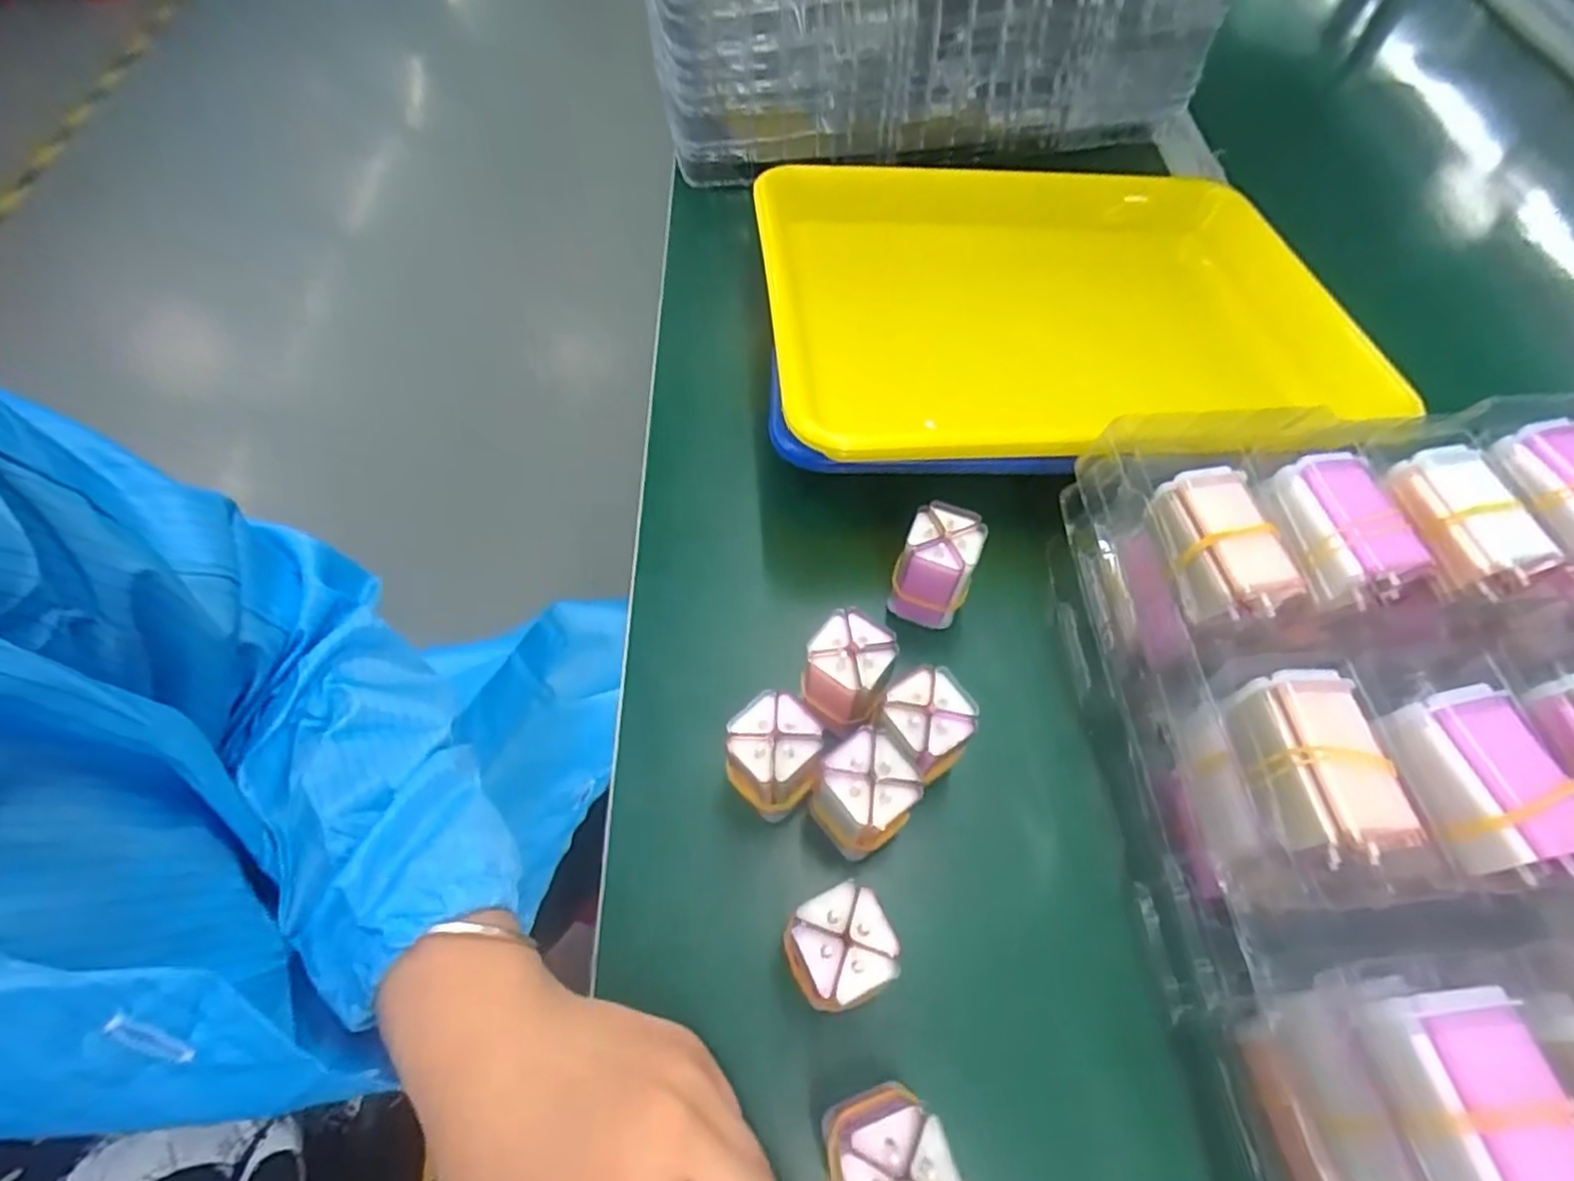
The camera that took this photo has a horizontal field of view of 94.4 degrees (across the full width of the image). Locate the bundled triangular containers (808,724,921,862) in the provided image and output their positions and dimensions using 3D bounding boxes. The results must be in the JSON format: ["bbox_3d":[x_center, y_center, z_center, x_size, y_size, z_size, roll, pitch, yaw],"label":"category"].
[{"bbox_3d":[0.031,0.083,0.294,0.036,0.039,0.036,-34,67,-19],"label":"bundled triangular containers"}]

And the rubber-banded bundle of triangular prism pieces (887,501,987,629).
[{"bbox_3d":[0.073,-0.011,0.357,0.034,0.055,0.034,24,62,12],"label":"rubber-banded bundle of triangular prism pieces"}]

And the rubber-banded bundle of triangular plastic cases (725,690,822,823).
[{"bbox_3d":[-0.005,0.069,0.302,0.036,0.043,0.038,37,65,18],"label":"rubber-banded bundle of triangular plastic cases"}]

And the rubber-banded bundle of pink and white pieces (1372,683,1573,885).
[{"bbox_3d":[0.234,0.063,0.242,0.032,0.025,0.057,-10,61,-7],"label":"rubber-banded bundle of pink and white pieces"}]

